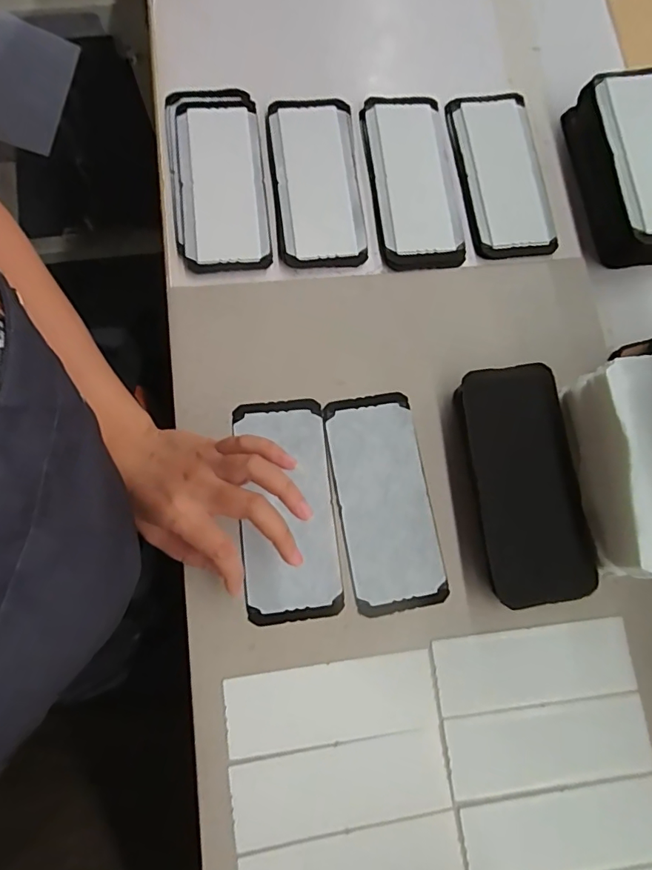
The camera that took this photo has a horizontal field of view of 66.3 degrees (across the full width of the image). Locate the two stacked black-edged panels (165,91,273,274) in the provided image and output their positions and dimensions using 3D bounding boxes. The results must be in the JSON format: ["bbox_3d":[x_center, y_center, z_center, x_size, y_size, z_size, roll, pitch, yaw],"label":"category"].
[{"bbox_3d":[-0.093,-0.221,0.430,0.077,0.013,0.169,-7,78,-3],"label":"two stacked black-edged panels"}]

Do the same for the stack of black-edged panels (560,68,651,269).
[{"bbox_3d":[0.270,-0.233,0.431,0.081,0.054,0.163,-2,78,-2],"label":"stack of black-edged panels"}]

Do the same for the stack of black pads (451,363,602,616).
[{"bbox_3d":[0.154,0.037,0.386,0.076,0.023,0.176,-8,78,-3],"label":"stack of black pads"}]

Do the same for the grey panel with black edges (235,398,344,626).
[{"bbox_3d":[-0.029,0.055,0.380,0.075,0.006,0.163,-1,77,-2],"label":"grey panel with black edges"}]

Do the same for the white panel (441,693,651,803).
[{"bbox_3d":[0.159,0.223,0.357,0.144,0.004,0.053,-6,78,-3],"label":"white panel"}]

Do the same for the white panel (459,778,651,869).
[{"bbox_3d":[0.167,0.277,0.346,0.144,0.007,0.053,-6,78,-3],"label":"white panel"}]

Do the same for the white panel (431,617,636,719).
[{"bbox_3d":[0.154,0.171,0.368,0.145,0.004,0.053,-6,78,-3],"label":"white panel"}]

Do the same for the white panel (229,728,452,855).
[{"bbox_3d":[0.010,0.243,0.345,0.146,0.007,0.053,-8,78,-3],"label":"white panel"}]

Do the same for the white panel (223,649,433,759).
[{"bbox_3d":[0.004,0.192,0.356,0.146,0.005,0.052,-6,78,-3],"label":"white panel"}]

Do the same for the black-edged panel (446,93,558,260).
[{"bbox_3d":[0.159,-0.236,0.449,0.073,0.011,0.158,-8,78,-3],"label":"black-edged panel"}]

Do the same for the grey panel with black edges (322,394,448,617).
[{"bbox_3d":[0.045,0.050,0.386,0.070,0.005,0.162,-9,78,-4],"label":"grey panel with black edges"}]

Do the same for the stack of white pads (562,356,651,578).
[{"bbox_3d":[0.228,0.024,0.360,0.078,0.066,0.143,-8,78,-3],"label":"stack of white pads"}]

